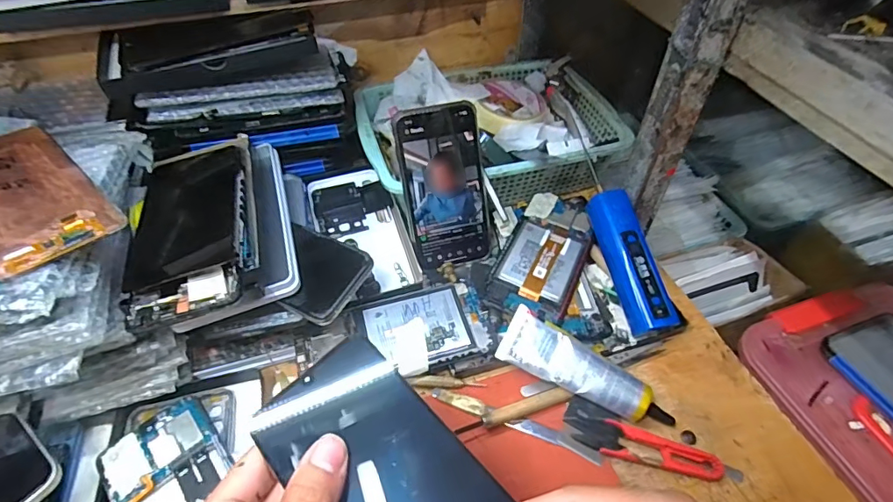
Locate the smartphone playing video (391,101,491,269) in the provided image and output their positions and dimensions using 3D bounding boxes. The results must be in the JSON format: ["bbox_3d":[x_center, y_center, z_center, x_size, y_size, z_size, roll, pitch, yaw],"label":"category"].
[{"bbox_3d":[-0.001,-0.057,0.453,0.075,0.147,0.005,-13,21,-10],"label":"smartphone playing video"}]

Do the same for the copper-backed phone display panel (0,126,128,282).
[{"bbox_3d":[-0.280,-0.040,0.323,0.151,0.005,0.072,34,56,26],"label":"copper-backed phone display panel"}]

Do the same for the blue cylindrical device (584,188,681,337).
[{"bbox_3d":[0.163,0.008,0.439,0.031,0.032,0.130,-11,69,-10],"label":"blue cylindrical device"}]

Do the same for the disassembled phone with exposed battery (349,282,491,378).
[{"bbox_3d":[-0.020,0.063,0.412,0.106,0.008,0.073,-15,50,-14],"label":"disassembled phone with exposed battery"}]

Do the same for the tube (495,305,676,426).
[{"bbox_3d":[0.107,0.094,0.379,0.132,0.022,0.040,27,79,12],"label":"tube"}]

